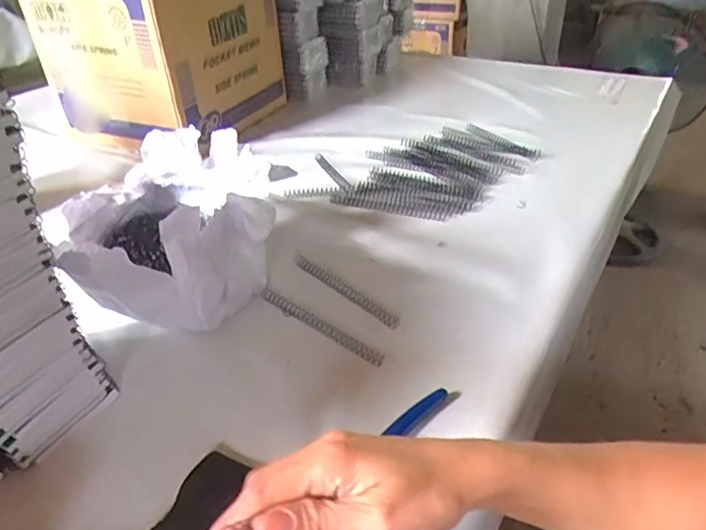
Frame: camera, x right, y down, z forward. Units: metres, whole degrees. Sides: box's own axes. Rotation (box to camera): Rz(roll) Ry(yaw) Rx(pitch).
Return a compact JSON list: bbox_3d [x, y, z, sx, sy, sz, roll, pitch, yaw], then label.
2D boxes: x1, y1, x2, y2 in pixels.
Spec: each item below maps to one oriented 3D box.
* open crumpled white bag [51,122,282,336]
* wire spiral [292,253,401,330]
[{"bbox_3d":[-0.185,-0.029,0.569,0.205,0.128,0.223,-11,36,-12],"label":"open crumpled white bag"},{"bbox_3d":[-0.010,0.027,0.589,0.015,0.010,0.166,-29,43,-32],"label":"wire spiral"}]

